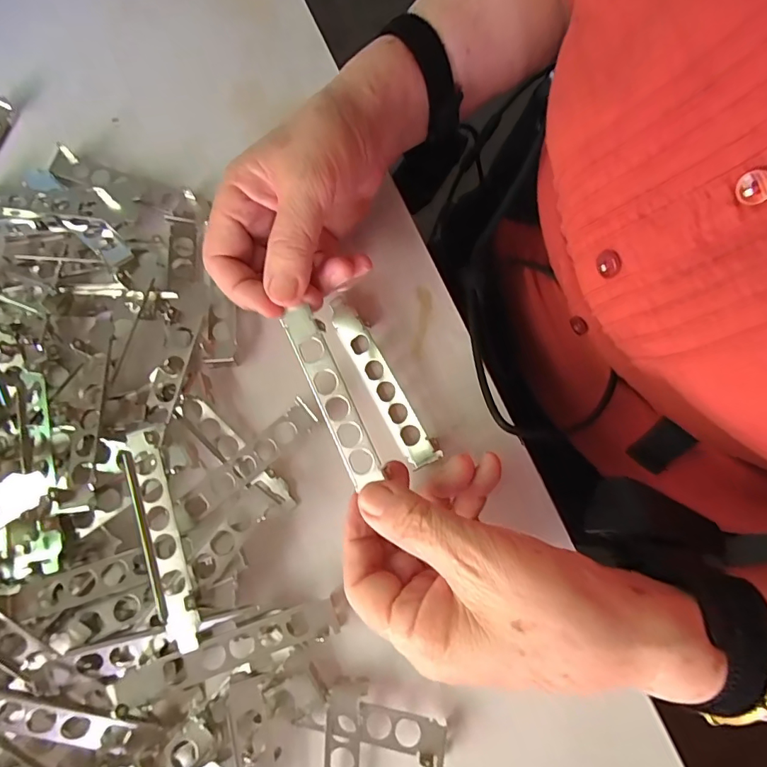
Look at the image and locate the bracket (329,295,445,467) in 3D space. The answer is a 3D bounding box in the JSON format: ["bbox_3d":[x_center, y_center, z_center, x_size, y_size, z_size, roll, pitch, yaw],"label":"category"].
[{"bbox_3d":[-0.001,-0.004,0.299,0.020,0.010,0.121,-28,79,-7],"label":"bracket"}]

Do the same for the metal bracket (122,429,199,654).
[{"bbox_3d":[-0.120,0.085,0.259,0.021,0.014,0.113,-18,78,-5],"label":"metal bracket"}]

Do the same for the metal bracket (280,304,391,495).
[{"bbox_3d":[-0.028,0.006,0.257,0.020,0.004,0.101,-26,83,9],"label":"metal bracket"}]

